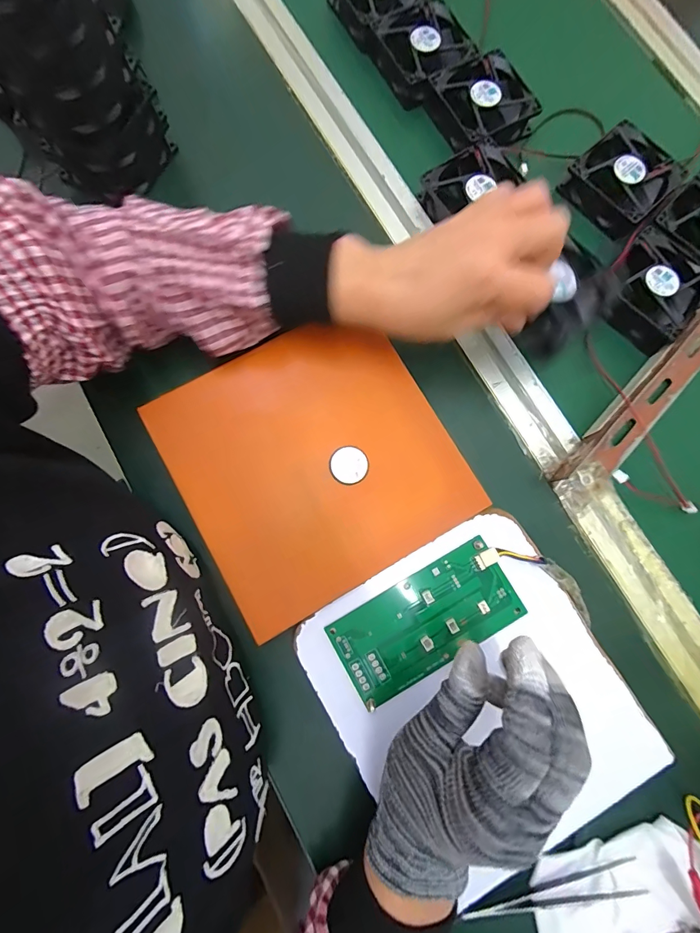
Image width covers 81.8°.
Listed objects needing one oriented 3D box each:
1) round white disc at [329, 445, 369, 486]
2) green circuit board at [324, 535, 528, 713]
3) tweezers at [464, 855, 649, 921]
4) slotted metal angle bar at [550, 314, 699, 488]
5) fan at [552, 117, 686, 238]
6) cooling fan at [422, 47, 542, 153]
[{"bbox_3d":[-0.001,-0.001,0.312,0.029,0.009,0.029,1,79,-5],"label":"round white disc"},{"bbox_3d":[0.056,0.112,0.293,0.133,0.006,0.064,-29,82,-6],"label":"green circuit board"},{"bbox_3d":[0.135,0.289,0.271,0.121,0.014,0.017,-14,81,-7],"label":"tweezers"},{"bbox_3d":[0.305,-0.115,0.342,0.039,0.034,0.365,42,82,6],"label":"slotted metal angle bar"},{"bbox_3d":[0.250,-0.262,0.374,0.085,0.030,0.080,-42,85,-11],"label":"fan"},{"bbox_3d":[0.126,-0.339,0.383,0.079,0.027,0.078,-27,83,-9],"label":"cooling fan"}]

